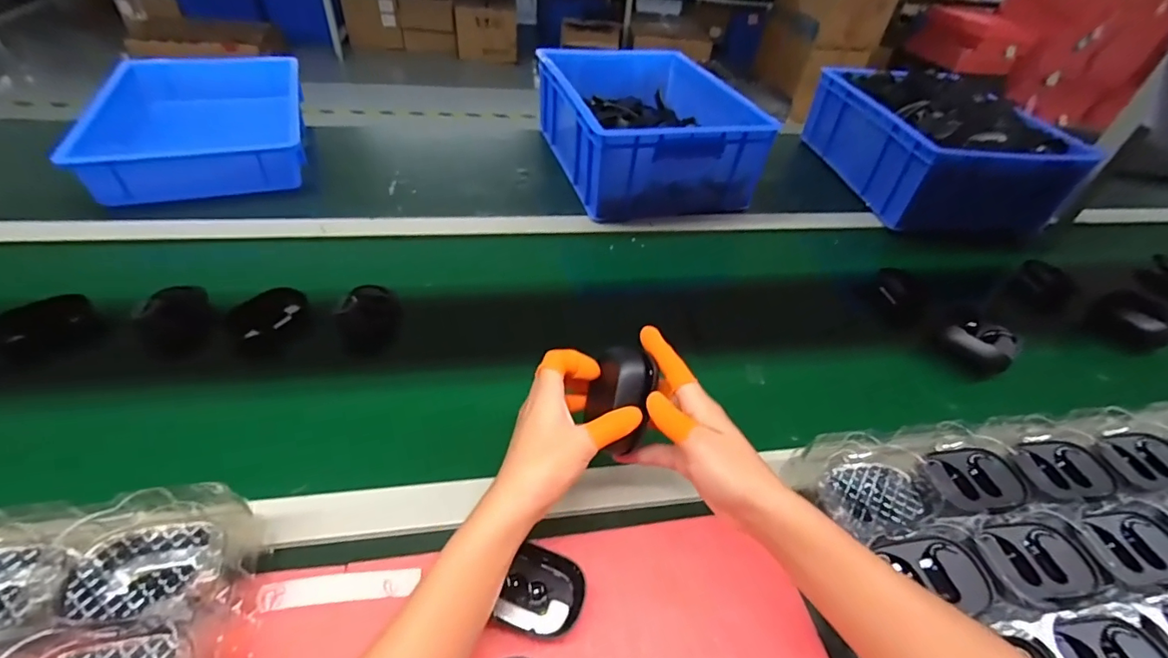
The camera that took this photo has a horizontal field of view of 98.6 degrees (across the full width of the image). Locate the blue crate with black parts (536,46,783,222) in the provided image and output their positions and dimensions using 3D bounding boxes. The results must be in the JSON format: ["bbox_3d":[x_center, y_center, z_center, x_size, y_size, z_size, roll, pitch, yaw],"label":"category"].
[{"bbox_3d":[0.102,-0.366,0.917,0.306,0.145,0.402,-10,46,-16],"label":"blue crate with black parts"}]

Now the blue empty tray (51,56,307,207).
[{"bbox_3d":[-0.643,-0.354,0.863,0.295,0.080,0.424,-14,47,-20],"label":"blue empty tray"}]

